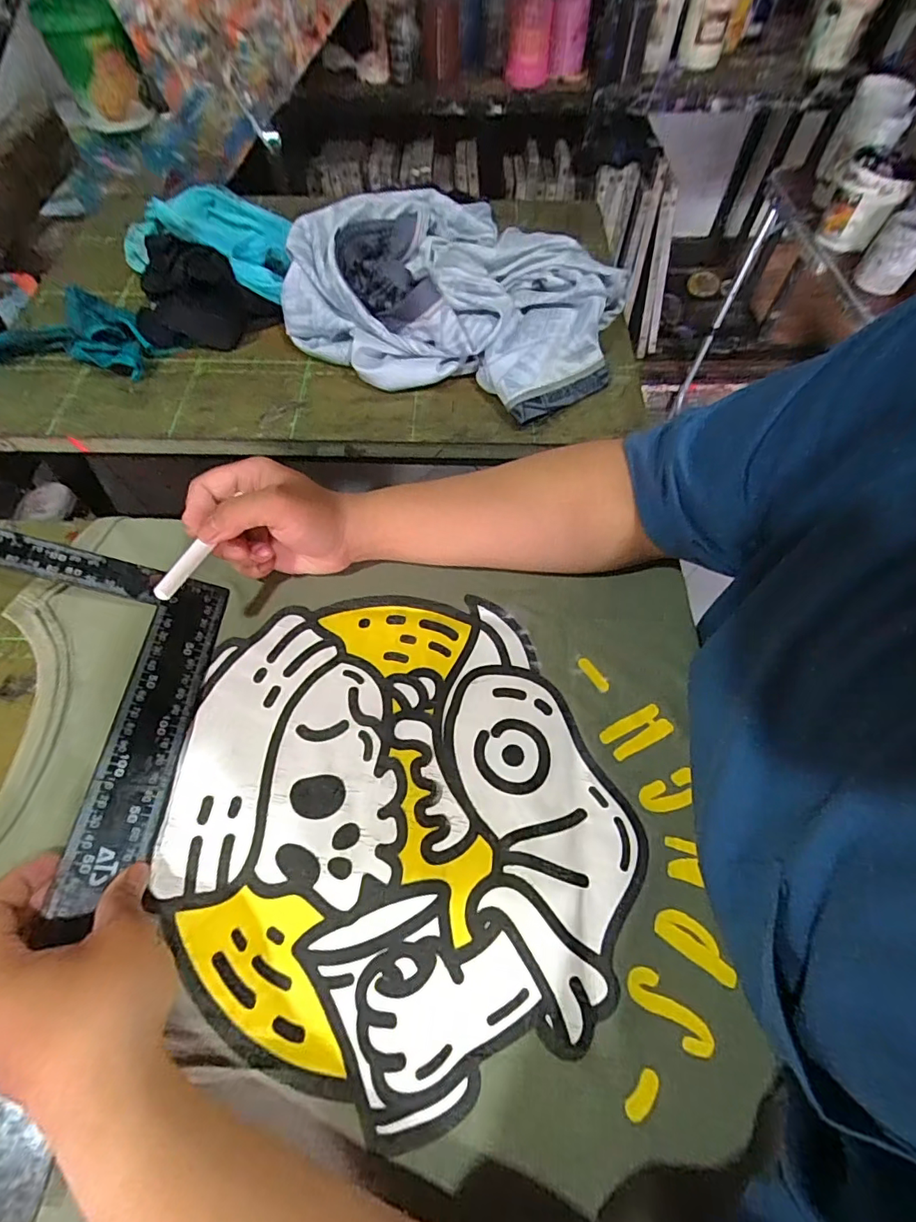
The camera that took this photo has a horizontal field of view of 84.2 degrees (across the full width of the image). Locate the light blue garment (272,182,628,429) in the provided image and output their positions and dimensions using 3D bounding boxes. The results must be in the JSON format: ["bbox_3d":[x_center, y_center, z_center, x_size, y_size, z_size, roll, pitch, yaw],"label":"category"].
[{"bbox_3d":[-0.005,-0.283,0.461,0.302,0.062,0.217,12,64,6],"label":"light blue garment"}]

